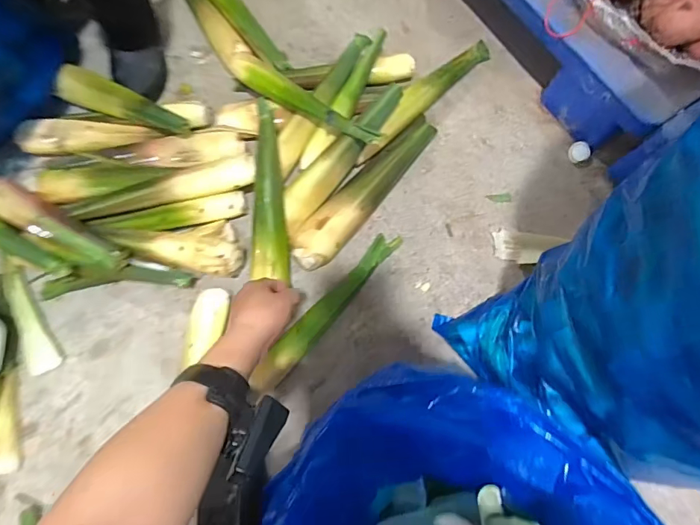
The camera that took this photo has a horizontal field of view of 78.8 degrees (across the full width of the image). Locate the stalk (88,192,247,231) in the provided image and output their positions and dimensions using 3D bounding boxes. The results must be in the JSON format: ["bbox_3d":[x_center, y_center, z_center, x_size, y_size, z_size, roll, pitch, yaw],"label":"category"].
[{"bbox_3d":[-0.294,-0.077,0.695,0.237,0.027,0.037,-9,76,-2],"label":"stalk"}]

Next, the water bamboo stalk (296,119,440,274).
[{"bbox_3d":[0.028,-0.124,0.720,0.069,0.059,0.331,39,79,9],"label":"water bamboo stalk"}]

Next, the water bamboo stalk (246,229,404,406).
[{"bbox_3d":[-0.030,0.065,0.672,0.042,0.057,0.311,40,79,9],"label":"water bamboo stalk"}]

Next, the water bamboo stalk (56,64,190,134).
[{"bbox_3d":[-0.374,-0.266,0.705,0.257,0.043,0.045,20,77,5],"label":"water bamboo stalk"}]

